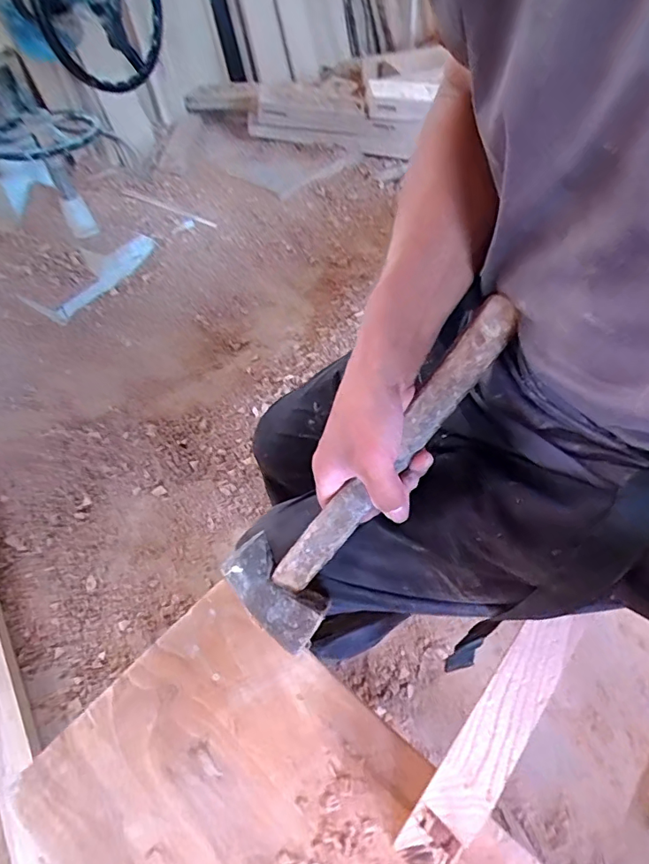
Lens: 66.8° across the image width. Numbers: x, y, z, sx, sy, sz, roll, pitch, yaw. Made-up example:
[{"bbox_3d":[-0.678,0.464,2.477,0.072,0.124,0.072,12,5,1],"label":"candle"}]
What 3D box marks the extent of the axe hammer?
[{"bbox_3d":[0.046,0.029,0.397,0.089,0.028,0.314,42,95,27],"label":"axe hammer"}]

